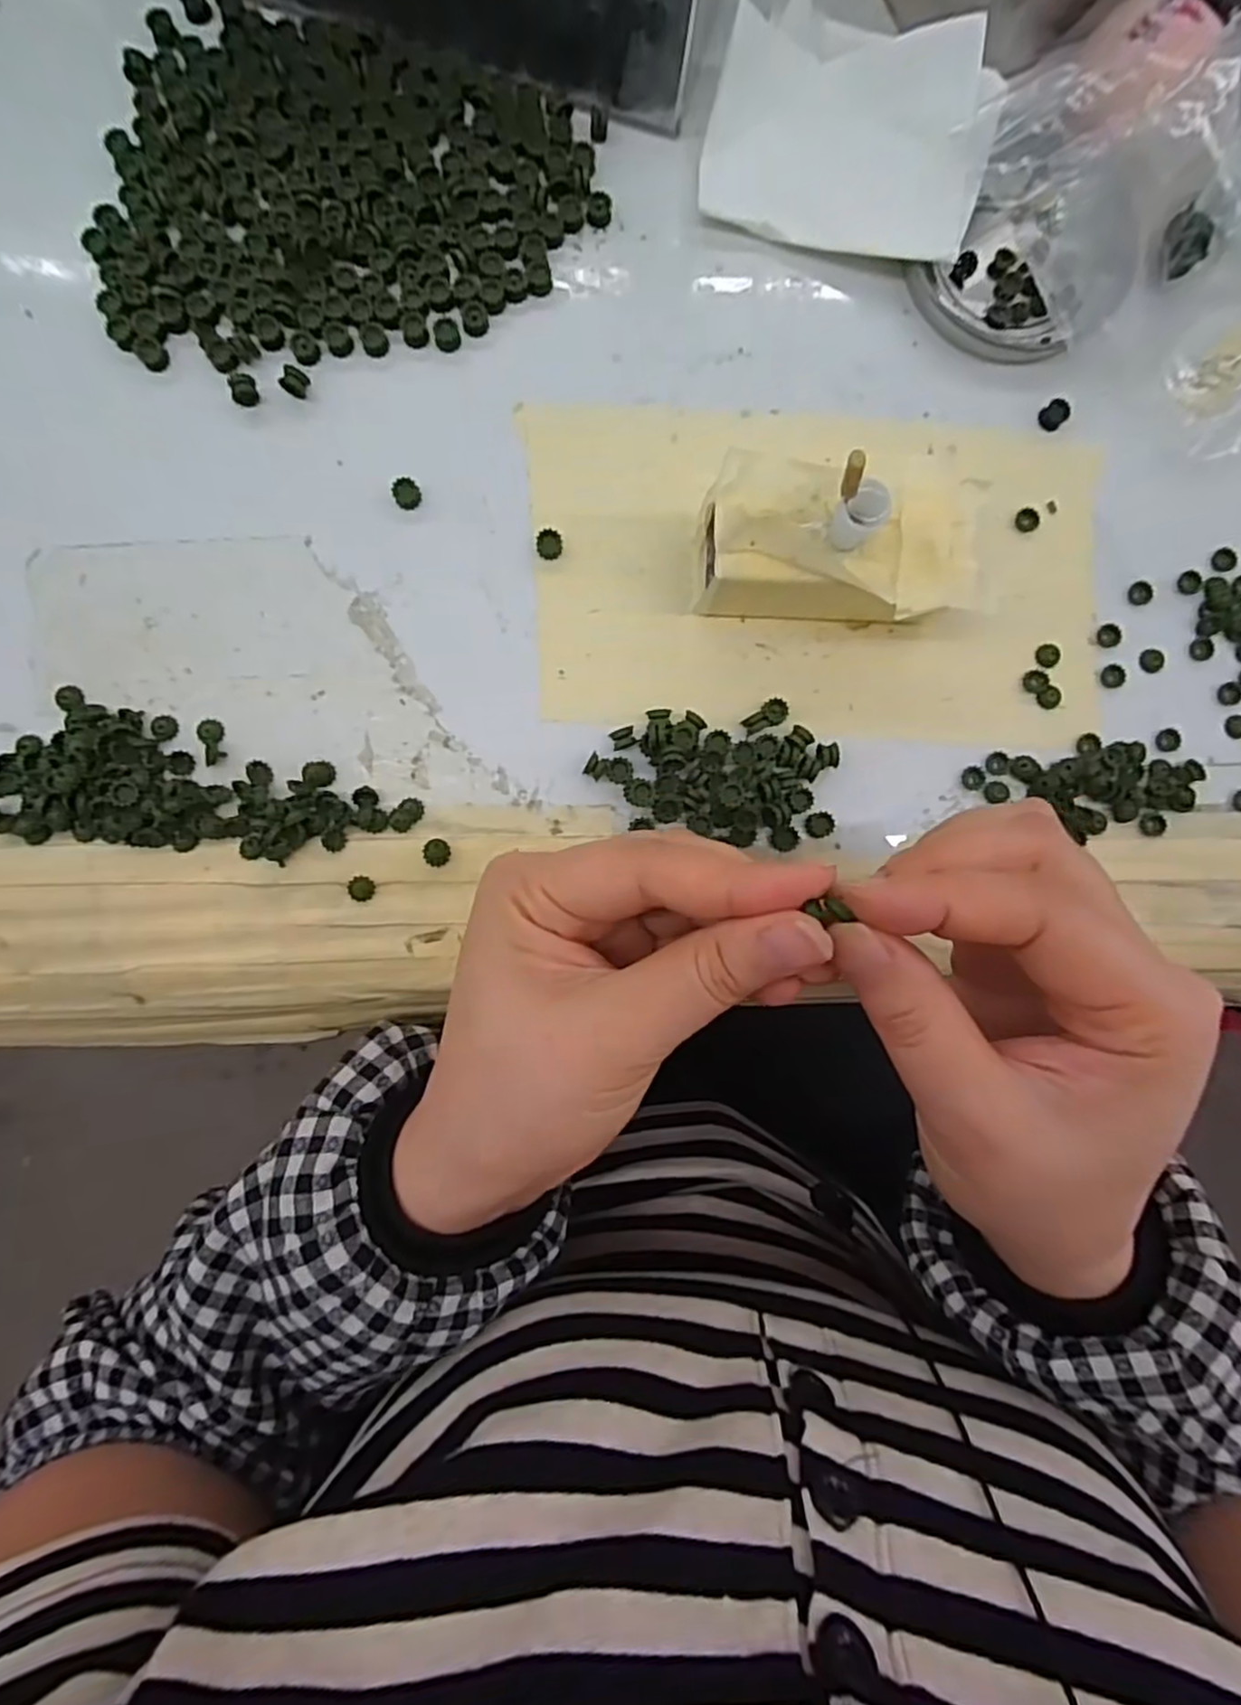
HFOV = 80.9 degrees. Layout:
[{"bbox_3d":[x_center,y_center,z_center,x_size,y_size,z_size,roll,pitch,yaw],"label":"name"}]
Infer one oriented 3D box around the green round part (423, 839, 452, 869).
[{"bbox_3d":[-0.060,0.000,0.236,0.008,0.005,0.009,39,87,-2],"label":"green round part"}]

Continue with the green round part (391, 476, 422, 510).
[{"bbox_3d":[-0.070,-0.118,0.240,0.009,0.007,0.008,-26,90,-4],"label":"green round part"}]

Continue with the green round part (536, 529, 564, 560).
[{"bbox_3d":[-0.023,-0.102,0.242,0.008,0.006,0.008,0,89,-3],"label":"green round part"}]

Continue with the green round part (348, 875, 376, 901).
[{"bbox_3d":[-0.083,0.012,0.232,0.008,0.004,0.008,0,89,-3],"label":"green round part"}]

